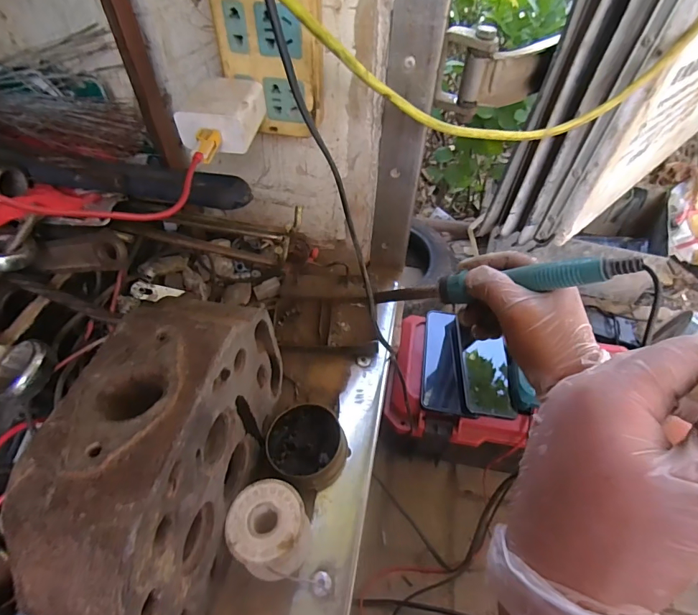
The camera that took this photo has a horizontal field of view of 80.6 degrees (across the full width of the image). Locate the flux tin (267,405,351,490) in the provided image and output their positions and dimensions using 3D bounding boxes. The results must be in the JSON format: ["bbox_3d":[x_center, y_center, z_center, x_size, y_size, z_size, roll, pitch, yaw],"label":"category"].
[{"bbox_3d":[-0.036,0.120,0.357,0.065,0.028,0.067,1,51,-1],"label":"flux tin"}]

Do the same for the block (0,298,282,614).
[{"bbox_3d":[-0.117,0.090,0.273,0.080,0.125,0.196,8,51,5],"label":"block"}]

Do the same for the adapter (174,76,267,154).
[{"bbox_3d":[-0.098,-0.153,0.324,0.051,0.030,0.063,10,52,7],"label":"adapter"}]

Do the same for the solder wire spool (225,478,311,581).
[{"bbox_3d":[-0.058,0.163,0.303,0.057,0.049,0.053,1,51,-1],"label":"solder wire spool"}]

